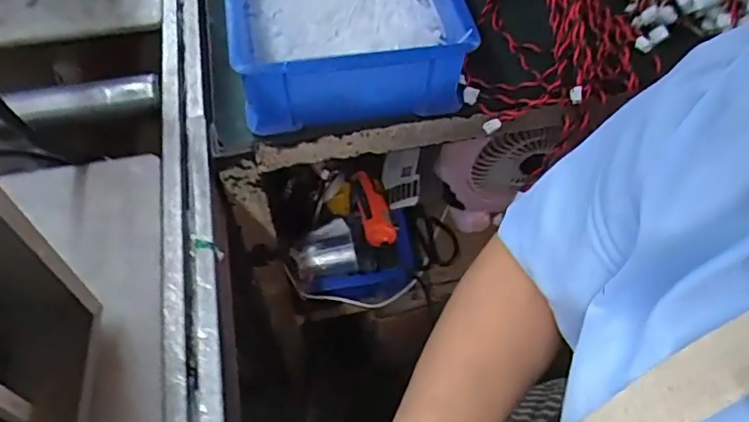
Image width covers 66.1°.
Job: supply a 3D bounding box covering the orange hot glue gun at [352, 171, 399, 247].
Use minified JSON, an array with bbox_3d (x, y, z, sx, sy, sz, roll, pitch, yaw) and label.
[{"bbox_3d":[-0.001,-0.006,0.829,0.050,0.054,0.109,-10,44,-5],"label":"orange hot glue gun"}]

